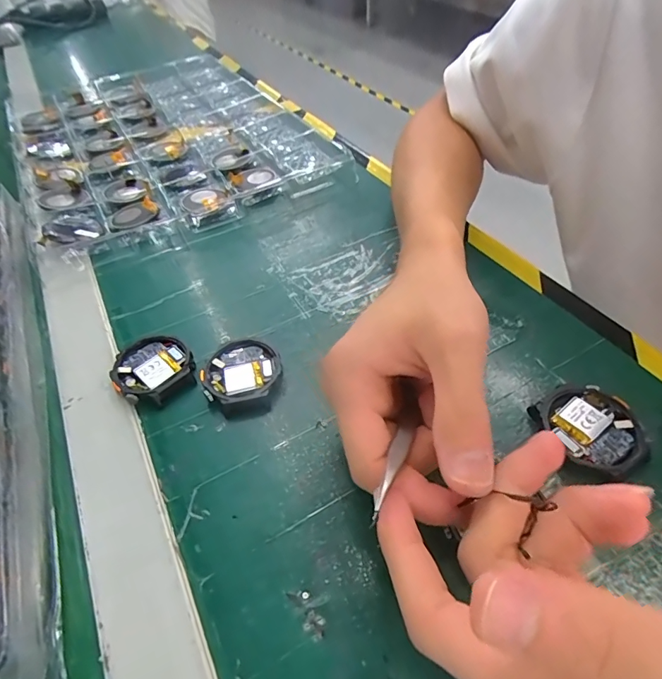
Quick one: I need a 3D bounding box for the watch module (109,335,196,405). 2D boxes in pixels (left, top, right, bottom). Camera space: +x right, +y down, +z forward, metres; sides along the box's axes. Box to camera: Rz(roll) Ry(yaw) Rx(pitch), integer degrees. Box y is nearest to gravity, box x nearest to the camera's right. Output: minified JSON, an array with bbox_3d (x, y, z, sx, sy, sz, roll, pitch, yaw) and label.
[{"bbox_3d":[-0.114,0.019,0.279,0.051,0.010,0.048,34,58,29],"label":"watch module"}]

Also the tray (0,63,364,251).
[{"bbox_3d":[-0.151,-0.271,0.530,0.192,0.024,0.435,-25,51,-17],"label":"tray"}]

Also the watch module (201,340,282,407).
[{"bbox_3d":[-0.057,0.021,0.273,0.048,0.010,0.049,-15,49,-8],"label":"watch module"}]

